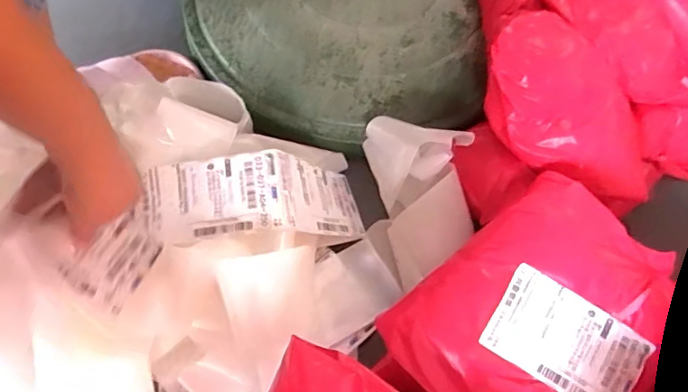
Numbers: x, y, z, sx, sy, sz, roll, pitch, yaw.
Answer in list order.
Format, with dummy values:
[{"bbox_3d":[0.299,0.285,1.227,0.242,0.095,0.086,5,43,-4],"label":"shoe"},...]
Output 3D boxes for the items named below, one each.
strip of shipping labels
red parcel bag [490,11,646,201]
[{"bbox_3d":[-0.122,0.021,0.488,0.300,0.085,0.098,-14,67,-19],"label":"strip of shipping labels"},{"bbox_3d":[0.212,-0.081,0.521,0.115,0.057,0.198,-32,94,-9],"label":"red parcel bag"}]

